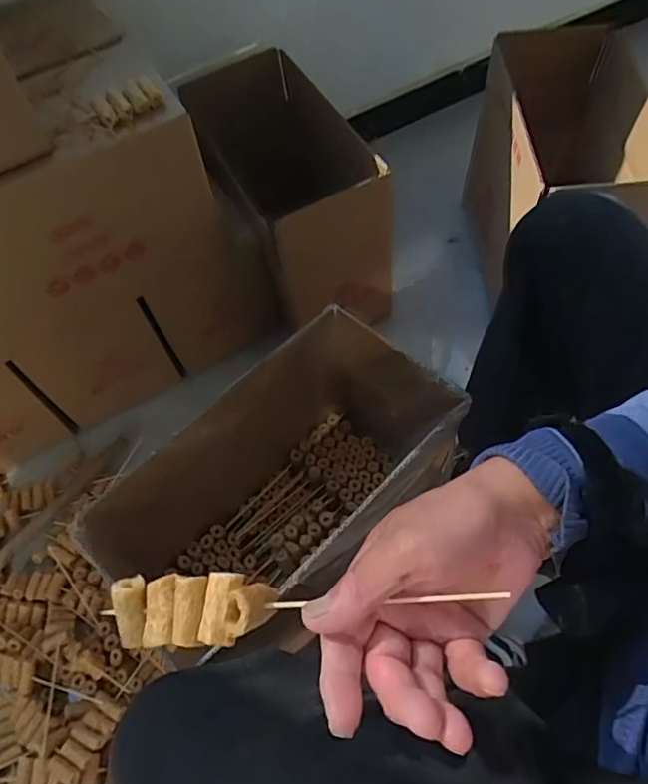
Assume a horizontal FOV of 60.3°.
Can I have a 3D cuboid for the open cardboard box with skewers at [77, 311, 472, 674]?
[{"bbox_3d":[-0.029,0.126,0.683,0.216,0.270,0.370,38,69,23],"label":"open cardboard box with skewers"}]

